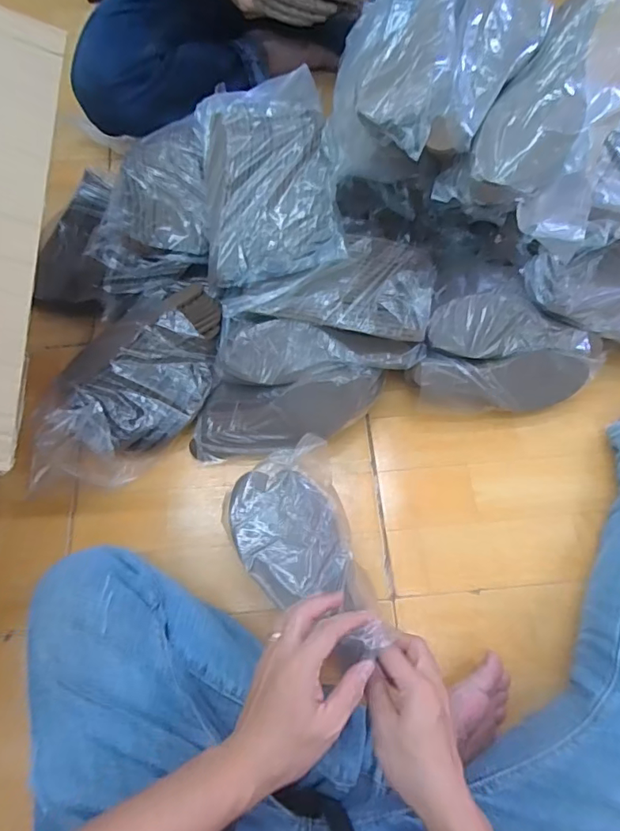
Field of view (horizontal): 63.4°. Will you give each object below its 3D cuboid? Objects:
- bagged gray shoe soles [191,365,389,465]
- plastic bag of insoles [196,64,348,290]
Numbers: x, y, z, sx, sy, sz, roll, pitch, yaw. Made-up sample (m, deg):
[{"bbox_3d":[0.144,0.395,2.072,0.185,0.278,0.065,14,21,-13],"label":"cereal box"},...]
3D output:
[{"bbox_3d":[-0.035,-0.001,0.659,0.248,0.051,0.110,-4,85,20],"label":"bagged gray shoe soles"},{"bbox_3d":[-0.059,-0.315,0.653,0.163,0.085,0.302,-7,66,-3],"label":"plastic bag of insoles"}]

